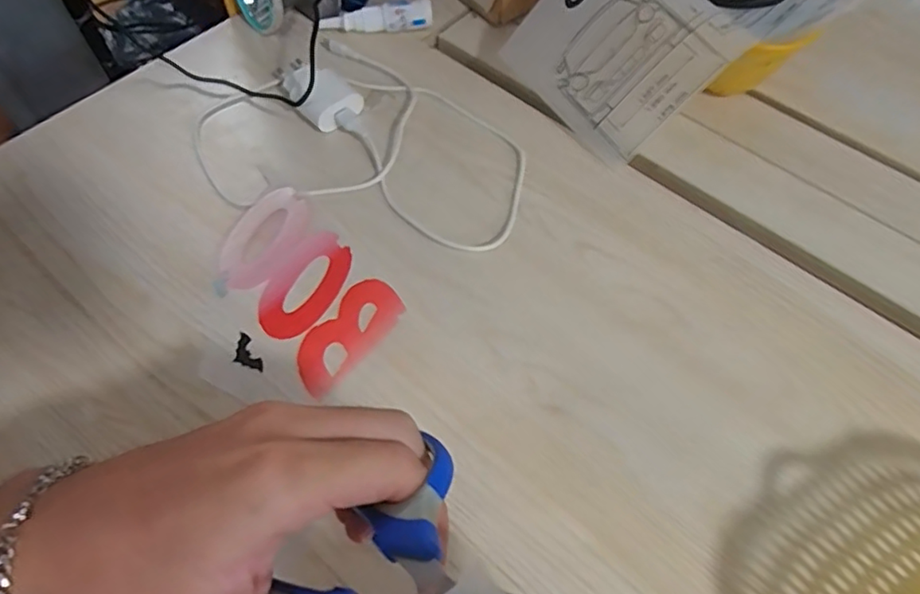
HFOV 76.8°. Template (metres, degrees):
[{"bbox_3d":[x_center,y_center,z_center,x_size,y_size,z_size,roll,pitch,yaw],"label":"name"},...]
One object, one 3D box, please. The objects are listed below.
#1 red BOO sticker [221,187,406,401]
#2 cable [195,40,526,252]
[{"bbox_3d":[-0.105,-0.011,0.385,0.078,0.005,0.141,-39,67,-21],"label":"red BOO sticker"},{"bbox_3d":[-0.073,-0.135,0.447,0.252,0.028,0.186,10,60,5],"label":"cable"}]

